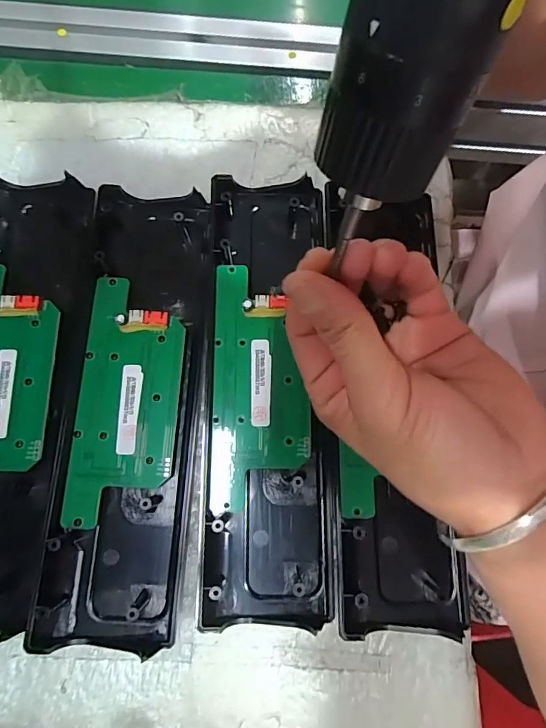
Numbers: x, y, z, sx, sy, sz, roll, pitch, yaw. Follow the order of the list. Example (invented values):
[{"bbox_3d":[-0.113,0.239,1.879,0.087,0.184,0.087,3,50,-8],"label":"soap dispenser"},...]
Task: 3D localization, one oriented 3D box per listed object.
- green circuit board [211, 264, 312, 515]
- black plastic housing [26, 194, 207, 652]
[{"bbox_3d":[-0.007,0.010,0.245,0.053,0.015,0.134,0,77,-1],"label":"green circuit board"},{"bbox_3d":[-0.078,0.018,0.243,0.069,0.016,0.249,3,77,-1],"label":"black plastic housing"}]

